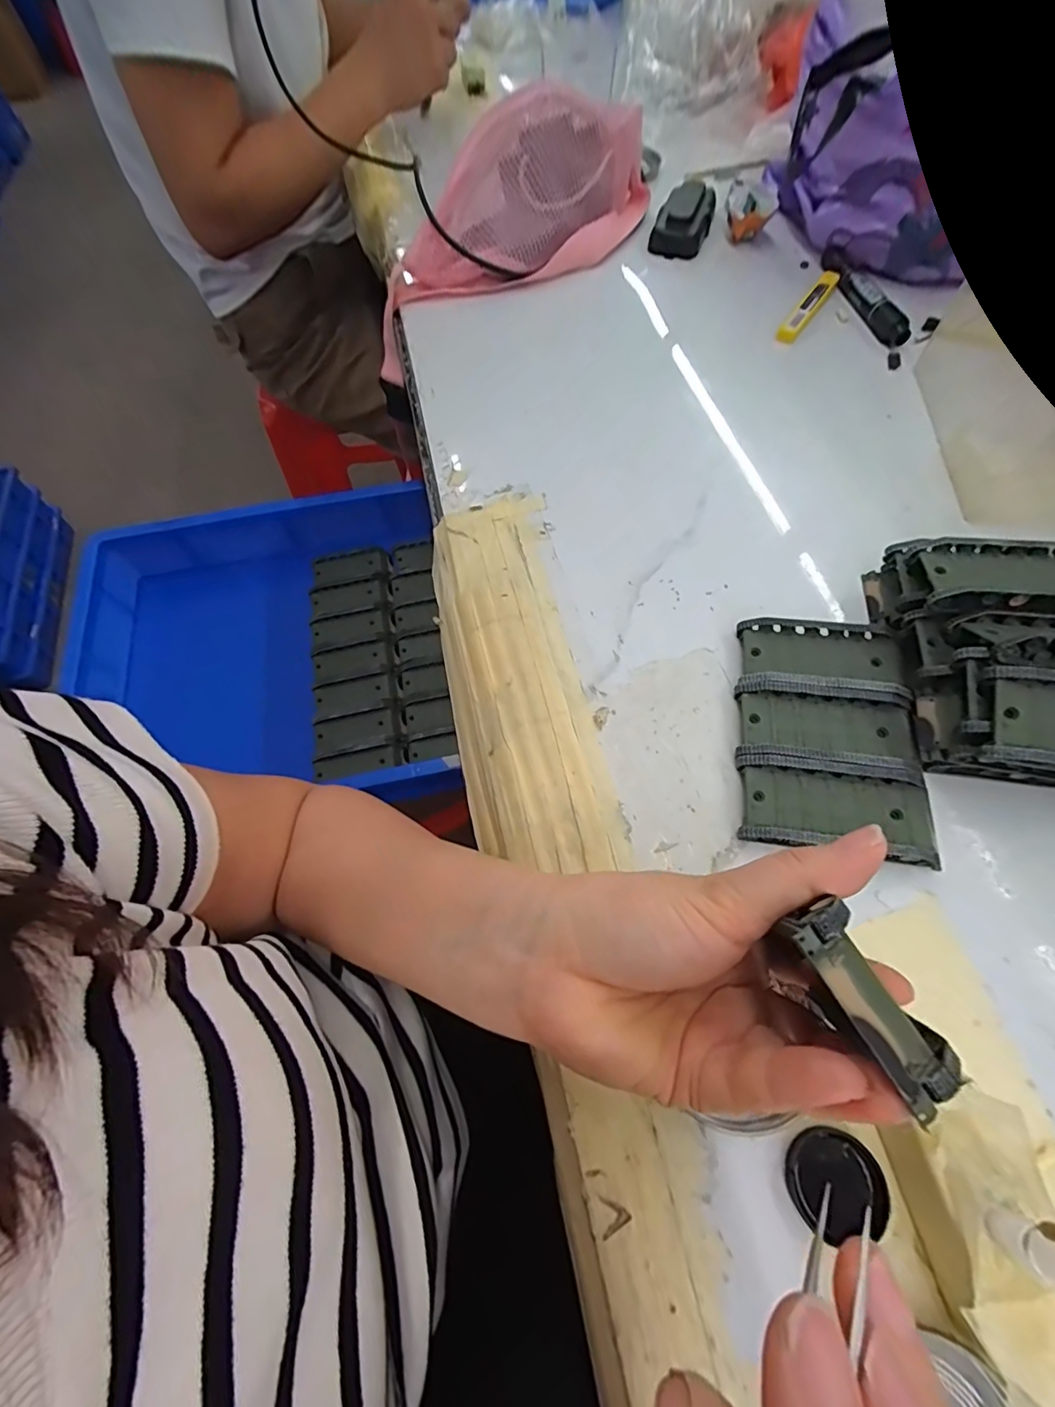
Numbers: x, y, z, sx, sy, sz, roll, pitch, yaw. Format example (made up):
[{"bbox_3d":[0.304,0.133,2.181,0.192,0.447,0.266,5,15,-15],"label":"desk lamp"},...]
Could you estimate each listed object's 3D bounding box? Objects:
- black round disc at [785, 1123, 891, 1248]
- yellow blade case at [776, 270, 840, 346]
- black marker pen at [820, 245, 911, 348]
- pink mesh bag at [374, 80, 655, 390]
[{"bbox_3d":[0.123,0.192,0.203,0.034,0.010,0.035,-1,65,2],"label":"black round disc"},{"bbox_3d":[0.254,-0.358,0.454,0.015,0.009,0.114,32,70,16],"label":"yellow blade case"},{"bbox_3d":[0.300,-0.367,0.452,0.018,0.020,0.140,-9,65,-2],"label":"black marker pen"},{"bbox_3d":[-0.014,-0.457,0.487,0.332,0.112,0.119,-37,68,-1],"label":"pink mesh bag"}]

